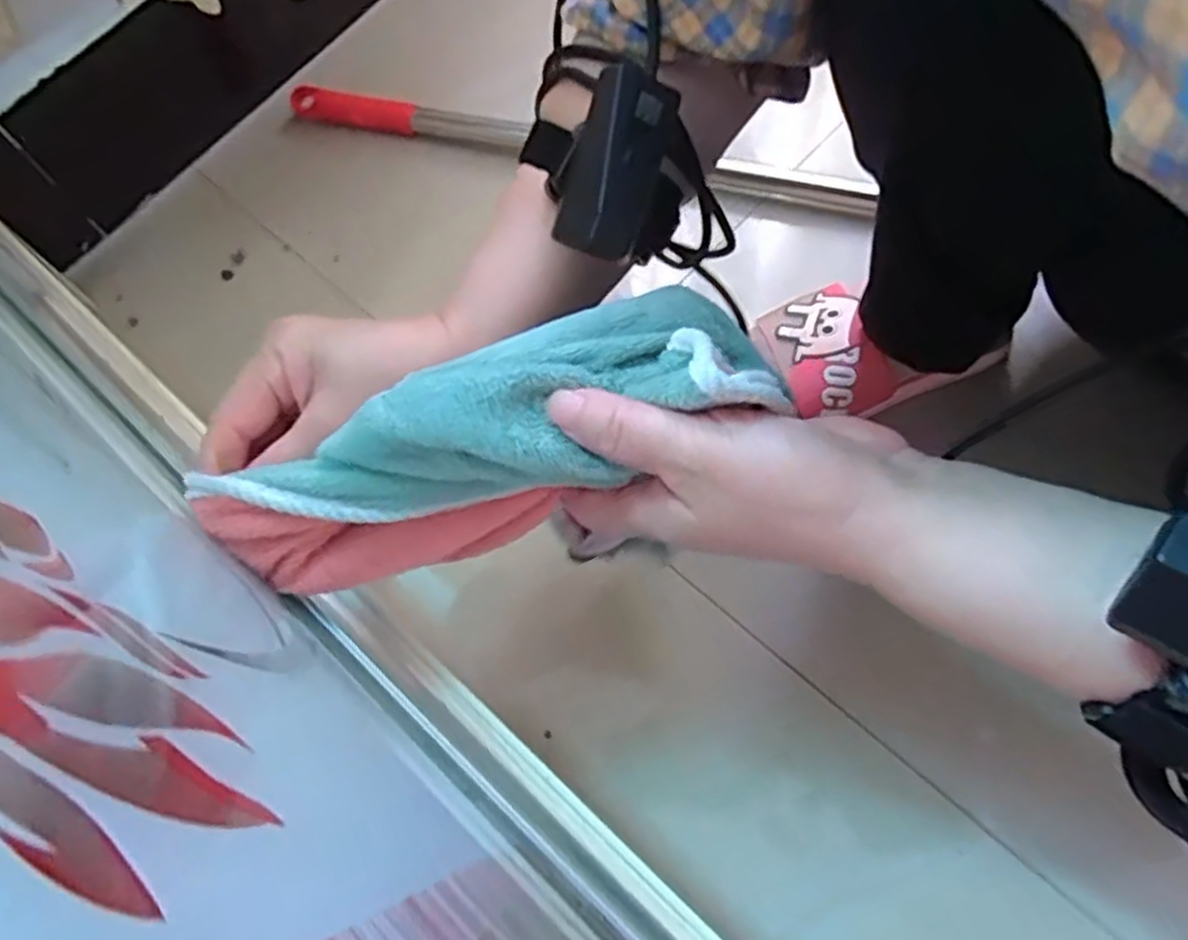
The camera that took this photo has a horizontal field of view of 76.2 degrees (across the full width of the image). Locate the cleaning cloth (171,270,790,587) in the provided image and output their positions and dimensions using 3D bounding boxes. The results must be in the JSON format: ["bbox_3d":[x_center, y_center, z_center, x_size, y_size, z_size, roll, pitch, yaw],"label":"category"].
[{"bbox_3d":[-0.046,-0.006,0.303,0.226,0.072,0.066,-24,66,16],"label":"cleaning cloth"}]

